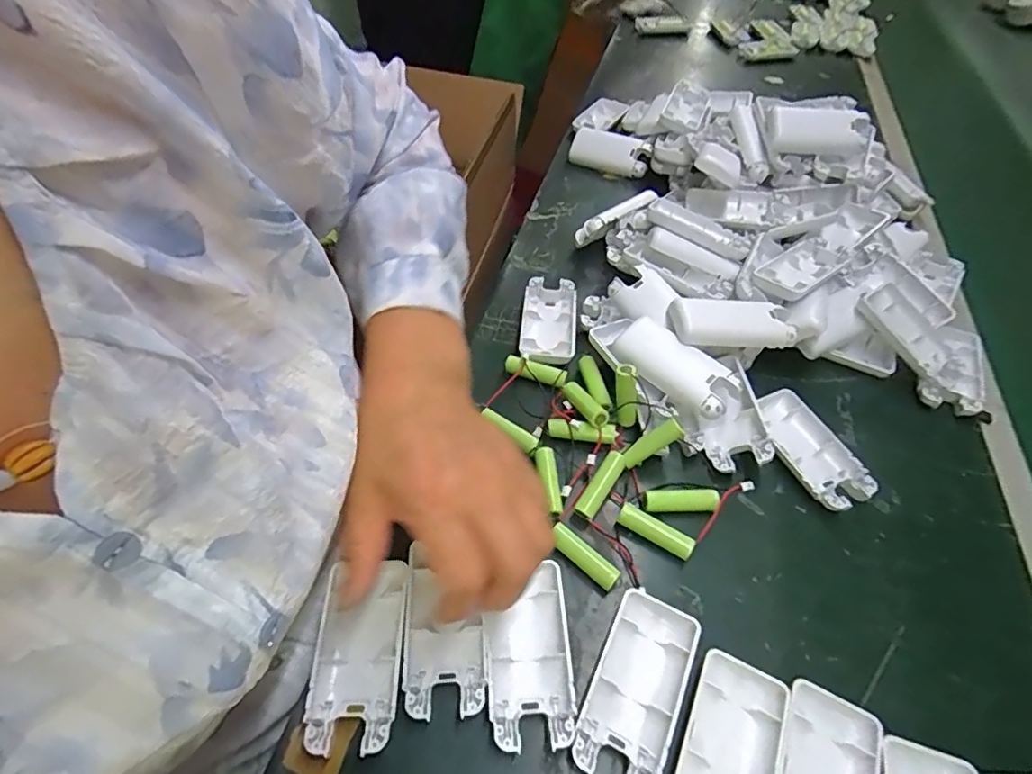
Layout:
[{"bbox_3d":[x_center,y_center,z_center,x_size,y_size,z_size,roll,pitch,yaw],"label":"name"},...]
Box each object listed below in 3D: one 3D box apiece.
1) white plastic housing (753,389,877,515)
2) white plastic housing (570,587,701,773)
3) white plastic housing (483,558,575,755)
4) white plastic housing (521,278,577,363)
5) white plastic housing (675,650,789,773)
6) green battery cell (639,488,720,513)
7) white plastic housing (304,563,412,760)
[{"bbox_3d":[0.215,0.046,0.394,0.049,0.016,0.095,-23,57,-20],"label":"white plastic housing"},{"bbox_3d":[0.066,0.162,0.288,0.046,0.013,0.095,24,55,15],"label":"white plastic housing"},{"bbox_3d":[0.006,0.148,0.297,0.046,0.014,0.089,-2,52,-5],"label":"white plastic housing"},{"bbox_3d":[0.029,-0.058,0.463,0.046,0.014,0.097,5,52,1],"label":"white plastic housing"},{"bbox_3d":[0.106,0.188,0.268,0.043,0.013,0.093,24,55,15],"label":"white plastic housing"},{"bbox_3d":[0.111,0.075,0.357,0.051,0.013,0.013,1,52,-2],"label":"green battery cell"},{"bbox_3d":[-0.086,0.146,0.293,0.047,0.015,0.092,1,50,-4],"label":"white plastic housing"}]

